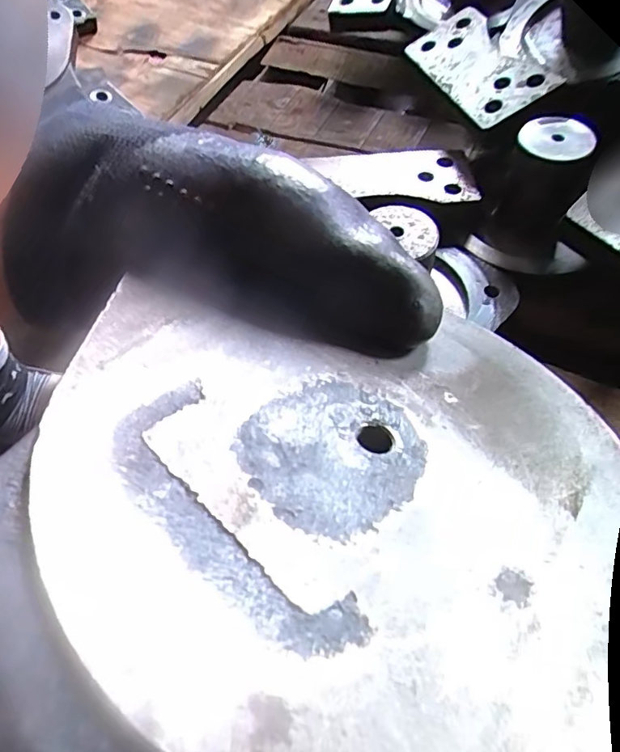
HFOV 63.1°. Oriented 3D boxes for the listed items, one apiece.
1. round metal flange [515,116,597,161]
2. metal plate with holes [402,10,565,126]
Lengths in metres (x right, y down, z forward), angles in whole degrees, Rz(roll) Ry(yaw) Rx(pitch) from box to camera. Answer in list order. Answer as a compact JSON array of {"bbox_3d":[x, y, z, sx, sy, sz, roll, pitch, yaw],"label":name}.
[{"bbox_3d":[0.161,-0.153,0.325,0.037,0.008,0.045,-31,61,-14],"label":"round metal flange"},{"bbox_3d":[0.126,-0.239,0.388,0.056,0.012,0.140,-35,55,20],"label":"metal plate with holes"}]

